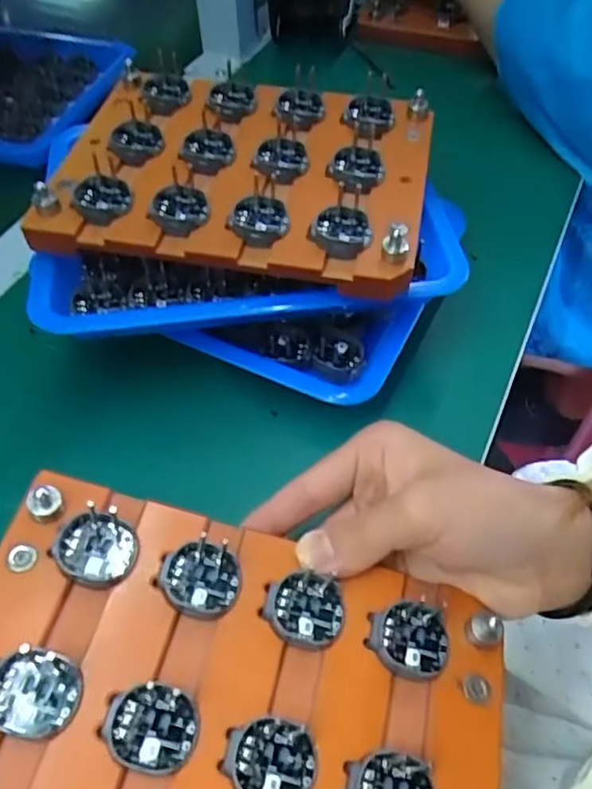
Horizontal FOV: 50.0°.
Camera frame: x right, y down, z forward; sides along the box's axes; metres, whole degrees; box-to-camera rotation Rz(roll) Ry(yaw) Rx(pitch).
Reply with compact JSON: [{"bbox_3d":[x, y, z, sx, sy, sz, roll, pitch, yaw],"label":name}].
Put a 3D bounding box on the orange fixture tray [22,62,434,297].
[{"bbox_3d":[-0.031,-0.121,0.331,0.192,0.023,0.139,8,60,7],"label":"orange fixture tray"}]

